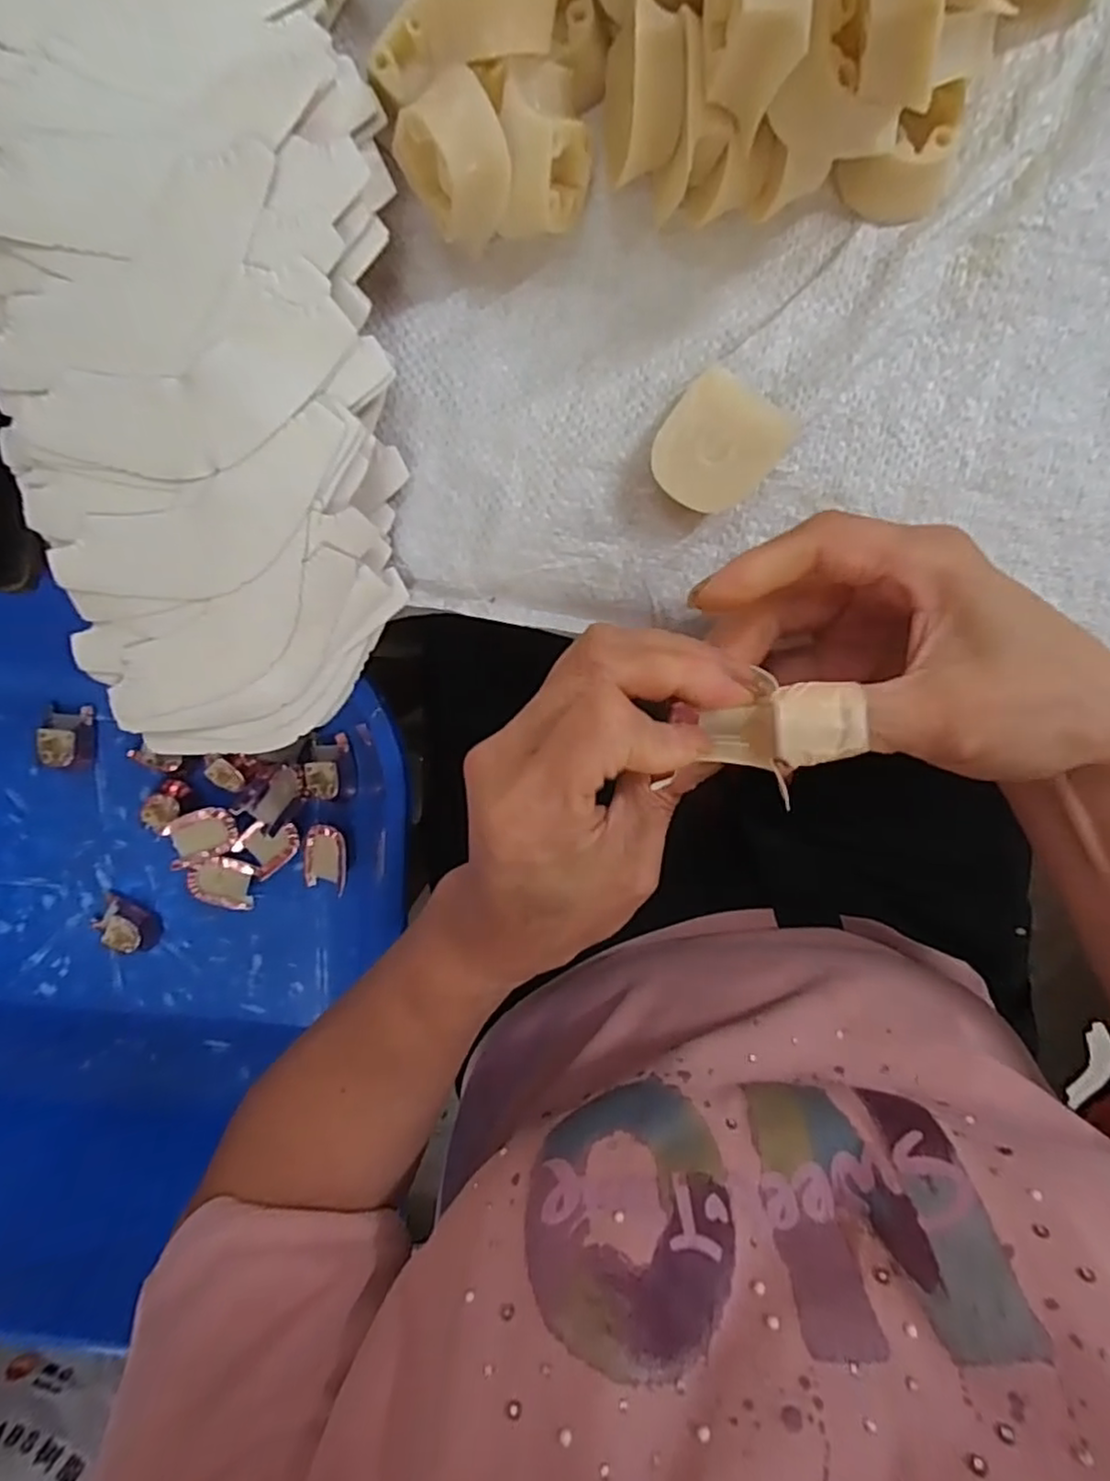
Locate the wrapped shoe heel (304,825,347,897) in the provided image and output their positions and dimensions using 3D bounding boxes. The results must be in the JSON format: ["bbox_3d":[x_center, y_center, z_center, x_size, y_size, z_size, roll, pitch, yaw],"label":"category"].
[{"bbox_3d":[-0.182,0.093,0.545,0.036,0.020,0.055,7,100,3],"label":"wrapped shoe heel"}]

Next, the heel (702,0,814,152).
[{"bbox_3d":[0.054,-0.195,0.186,0.025,0.036,0.037,-1,100,4],"label":"heel"}]

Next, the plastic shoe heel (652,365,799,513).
[{"bbox_3d":[0.059,-0.106,0.248,0.040,0.019,0.048,38,100,-2],"label":"plastic shoe heel"}]

